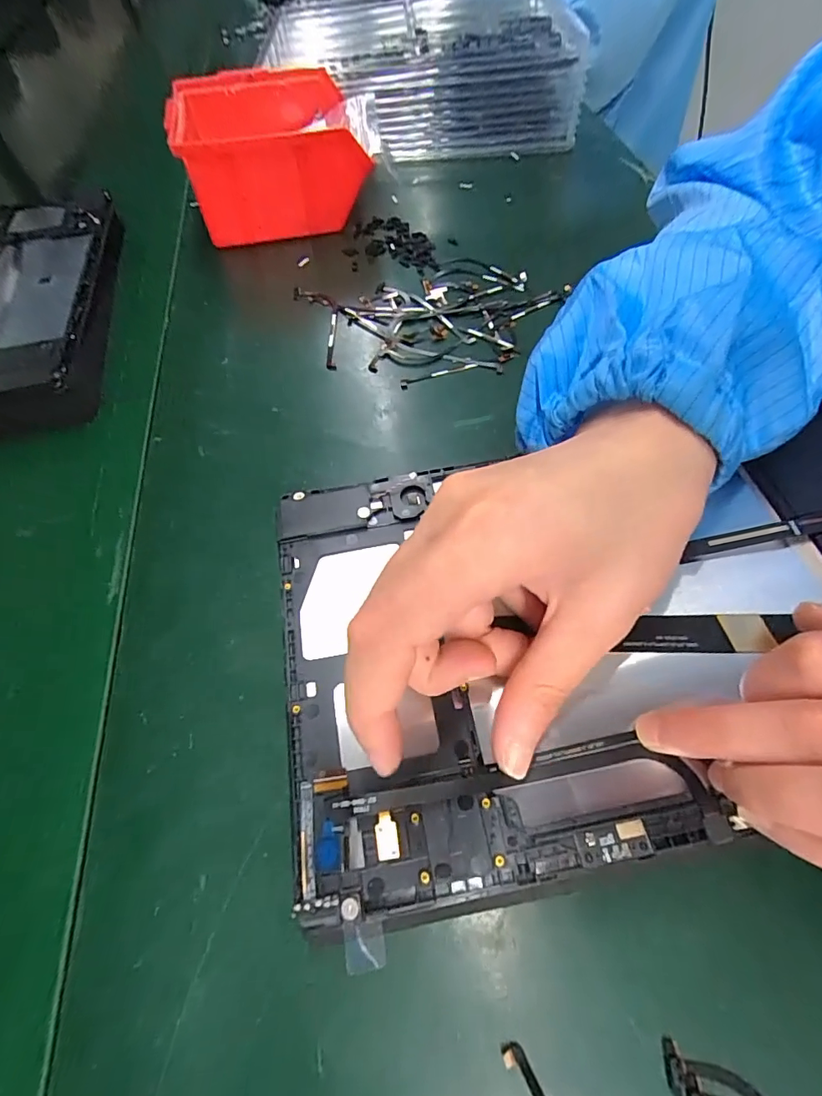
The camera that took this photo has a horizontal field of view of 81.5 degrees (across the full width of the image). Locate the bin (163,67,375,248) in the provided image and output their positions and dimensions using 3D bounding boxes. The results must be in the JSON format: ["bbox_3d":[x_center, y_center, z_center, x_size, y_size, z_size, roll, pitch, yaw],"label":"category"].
[{"bbox_3d":[-0.103,-0.298,0.367,0.133,0.070,0.126,-16,60,-7],"label":"bin"}]

